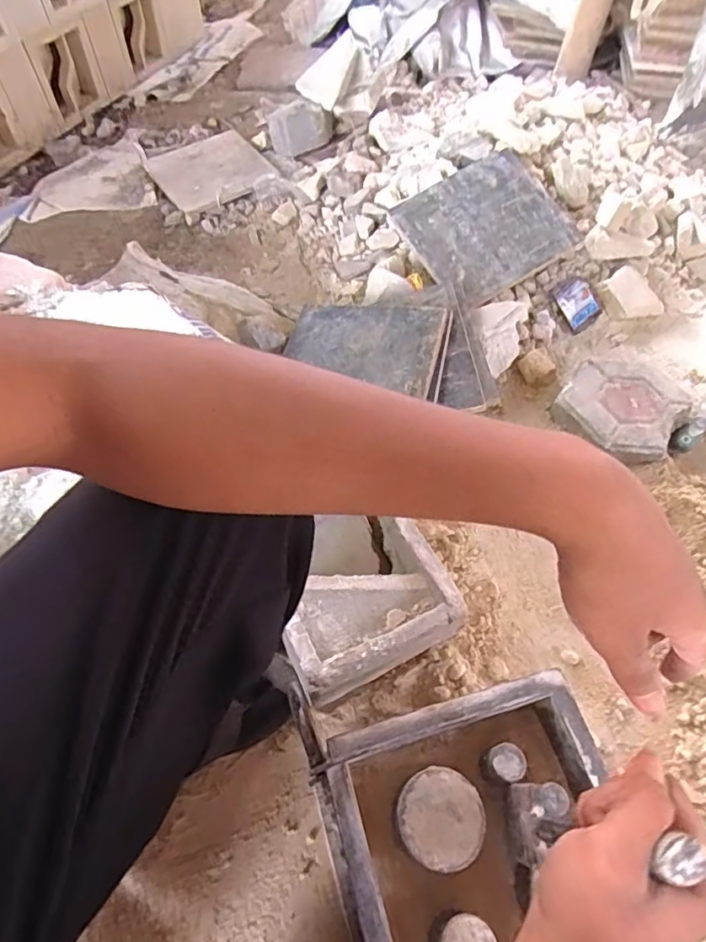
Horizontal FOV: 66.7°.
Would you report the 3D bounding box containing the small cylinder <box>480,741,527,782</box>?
[{"bbox_3d":[0.142,0.281,0.514,0.035,0.057,0.030,-16,62,-12],"label":"small cylinder"}]

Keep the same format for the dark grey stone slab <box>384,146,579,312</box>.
[{"bbox_3d":[0.240,-0.447,0.982,0.267,0.021,0.252,-29,76,-4],"label":"dark grey stone slab"}]

